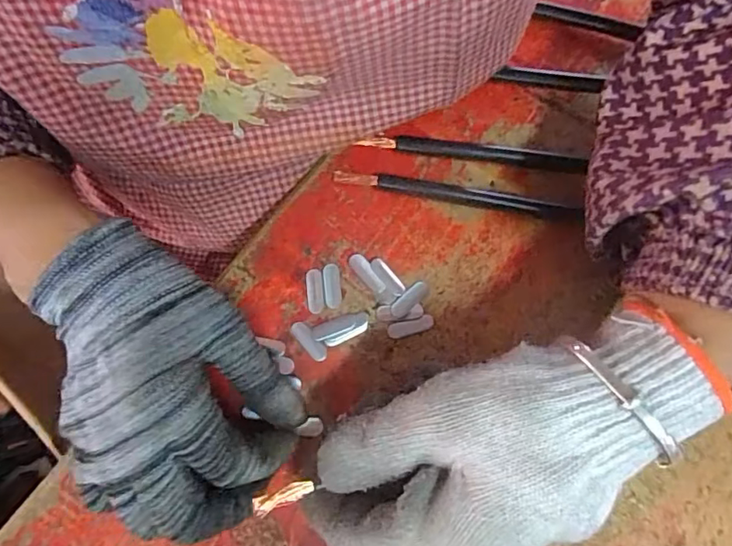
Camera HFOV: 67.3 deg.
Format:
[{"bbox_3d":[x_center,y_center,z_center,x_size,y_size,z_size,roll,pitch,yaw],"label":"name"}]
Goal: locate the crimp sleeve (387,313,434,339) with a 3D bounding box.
[{"bbox_3d":[0.022,0.026,0.267,0.022,0.004,0.008,-15,74,-3],"label":"crimp sleeve"}]

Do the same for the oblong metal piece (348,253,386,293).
[{"bbox_3d":[0.000,0.000,0.274,0.008,0.004,0.024,-38,76,-9],"label":"oblong metal piece"}]

